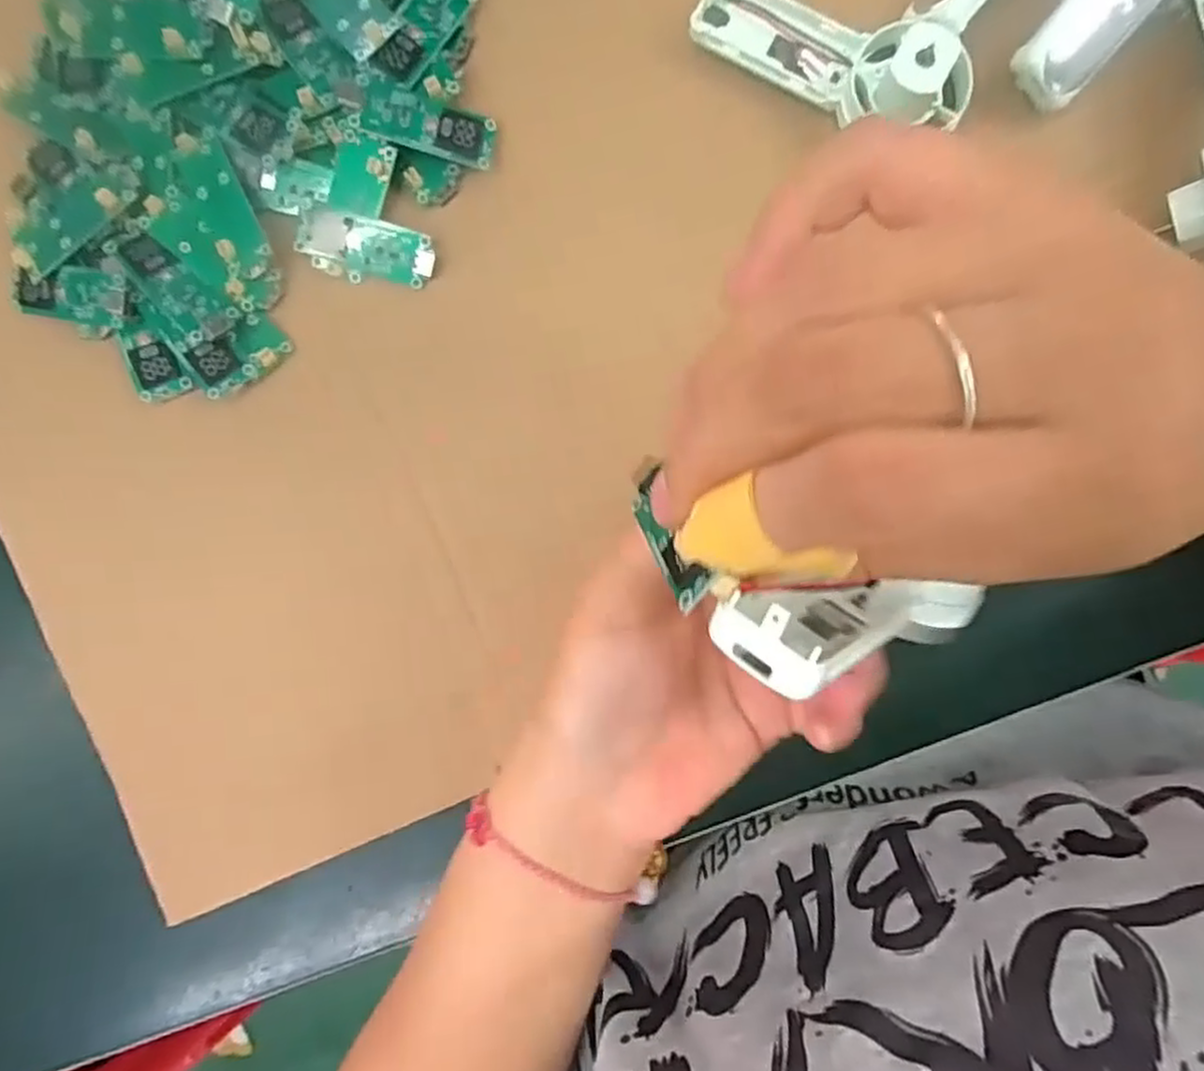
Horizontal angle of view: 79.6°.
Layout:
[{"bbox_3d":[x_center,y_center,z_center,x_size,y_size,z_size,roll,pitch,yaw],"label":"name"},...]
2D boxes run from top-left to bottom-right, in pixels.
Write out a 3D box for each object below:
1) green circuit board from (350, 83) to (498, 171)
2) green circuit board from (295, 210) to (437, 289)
[{"bbox_3d":[-0.060,-0.141,0.249,0.046,0.004,0.018,10,92,-14],"label":"green circuit board"},{"bbox_3d":[-0.084,-0.102,0.256,0.049,0.004,0.020,12,92,2],"label":"green circuit board"}]

